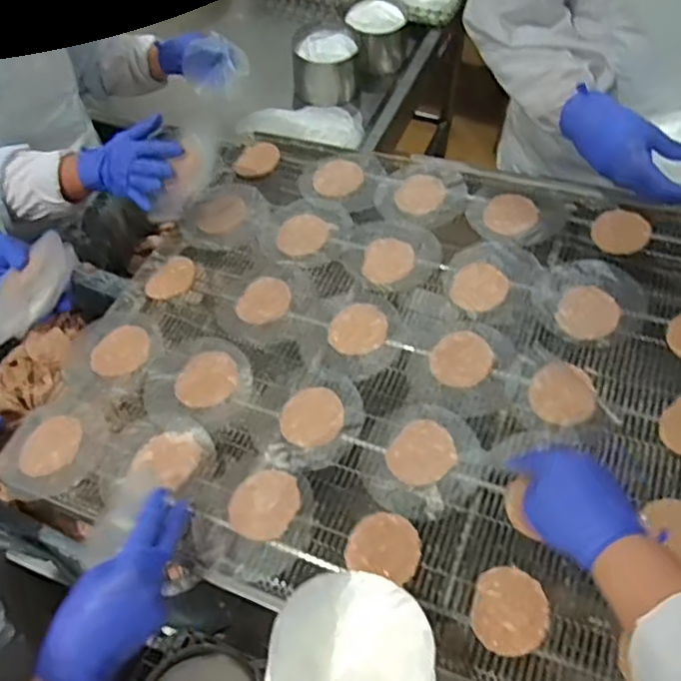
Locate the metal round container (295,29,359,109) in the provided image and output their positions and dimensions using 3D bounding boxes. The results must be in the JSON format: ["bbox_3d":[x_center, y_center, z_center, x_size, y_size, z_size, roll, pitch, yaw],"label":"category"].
[{"bbox_3d":[-0.030,-0.567,1.349,0.132,0.088,0.149,2,56,2],"label":"metal round container"}]

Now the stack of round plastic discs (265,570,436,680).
[{"bbox_3d":[0.007,0.245,0.476,0.120,0.032,0.151,-1,56,0],"label":"stack of round plastic discs"}]

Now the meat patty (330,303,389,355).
[{"bbox_3d":[0.020,-0.014,0.760,0.066,0.013,0.070,0,56,0],"label":"meat patty"}]

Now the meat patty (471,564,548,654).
[{"bbox_3d":[0.148,0.233,0.566,0.062,0.013,0.068,0,56,0],"label":"meat patty"}]

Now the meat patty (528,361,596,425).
[{"bbox_3d":[0.231,0.054,0.683,0.064,0.005,0.071,12,57,8],"label":"meat patty"}]

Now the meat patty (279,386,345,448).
[{"bbox_3d":[-0.030,0.081,0.700,0.067,0.004,0.069,0,56,0],"label":"meat patty"}]

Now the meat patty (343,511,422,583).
[{"bbox_3d":[0.042,0.190,0.612,0.067,0.009,0.060,15,57,10],"label":"meat patty"}]

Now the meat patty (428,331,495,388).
[{"bbox_3d":[0.132,0.021,0.724,0.068,0.011,0.067,0,56,0],"label":"meat patty"}]

